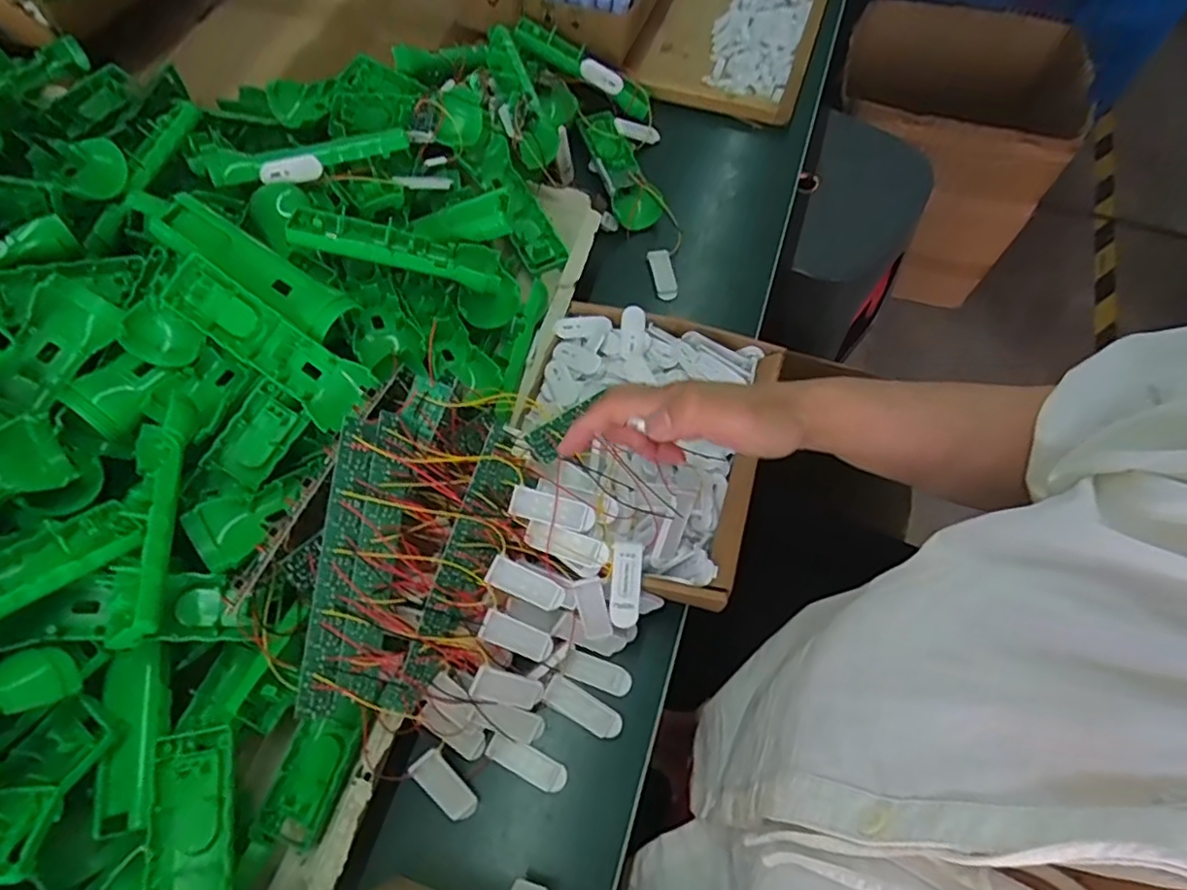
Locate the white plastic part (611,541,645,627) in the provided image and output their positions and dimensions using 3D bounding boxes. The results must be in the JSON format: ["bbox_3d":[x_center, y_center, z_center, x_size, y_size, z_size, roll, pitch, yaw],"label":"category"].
[{"bbox_3d":[0.024,0.098,0.453,0.021,0.006,0.059,3,90,2],"label":"white plastic part"}]

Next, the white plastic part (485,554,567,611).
[{"bbox_3d":[-0.047,0.097,0.453,0.056,0.004,0.021,29,86,-17],"label":"white plastic part"}]

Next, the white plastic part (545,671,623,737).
[{"bbox_3d":[-0.008,0.192,0.475,0.059,0.007,0.022,28,68,13],"label":"white plastic part"}]

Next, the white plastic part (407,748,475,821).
[{"bbox_3d":[-0.102,0.235,0.446,0.021,0.005,0.057,-39,104,-16],"label":"white plastic part"}]

